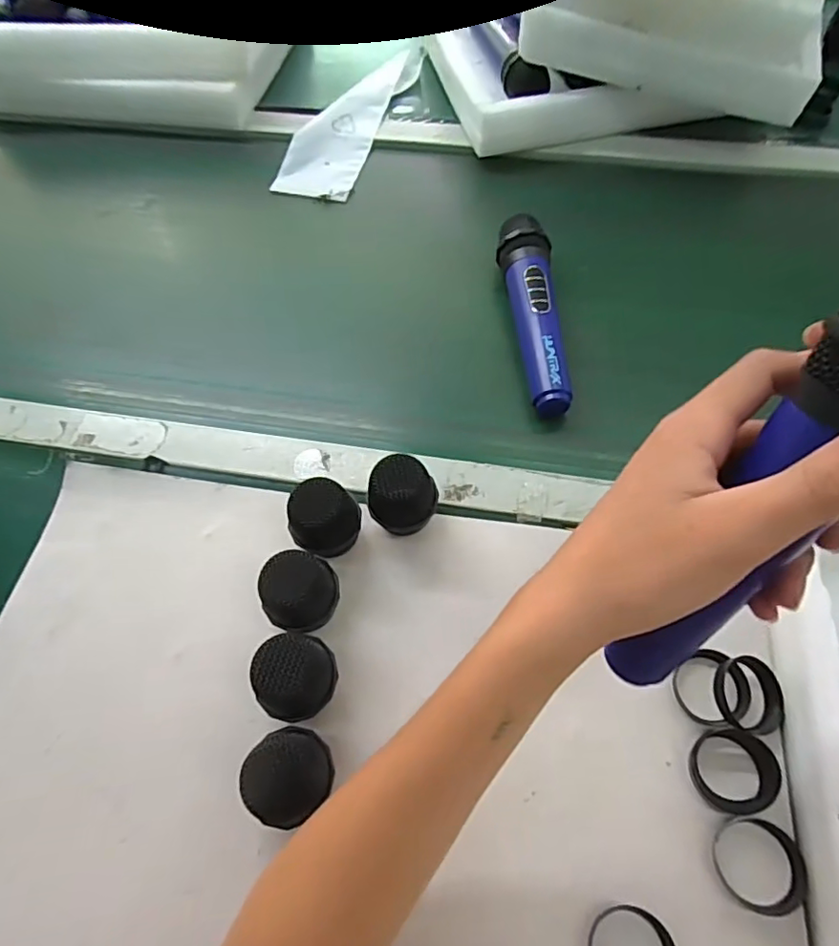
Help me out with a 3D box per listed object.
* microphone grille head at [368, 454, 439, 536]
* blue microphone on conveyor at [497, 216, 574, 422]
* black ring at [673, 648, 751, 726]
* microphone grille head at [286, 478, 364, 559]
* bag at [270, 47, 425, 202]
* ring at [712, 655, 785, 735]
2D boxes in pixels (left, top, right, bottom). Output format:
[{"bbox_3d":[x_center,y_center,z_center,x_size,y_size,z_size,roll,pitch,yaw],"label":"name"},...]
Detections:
[{"bbox_3d":[-0.011,0.020,0.392,0.046,0.057,0.039,-22,63,-10],"label":"microphone grille head"},{"bbox_3d":[0.100,-0.138,0.489,0.042,0.054,0.192,-4,61,0],"label":"blue microphone on conveyor"},{"bbox_3d":[0.180,0.132,0.346,0.042,0.012,0.041,-1,60,2],"label":"black ring"},{"bbox_3d":[-0.065,0.035,0.386,0.046,0.057,0.042,14,62,9],"label":"microphone grille head"},{"bbox_3d":[-0.080,-0.421,0.665,0.087,0.021,0.277,15,63,10],"label":"bag"},{"bbox_3d":[0.198,0.133,0.340,0.044,0.012,0.044,4,73,-14],"label":"ring"}]

